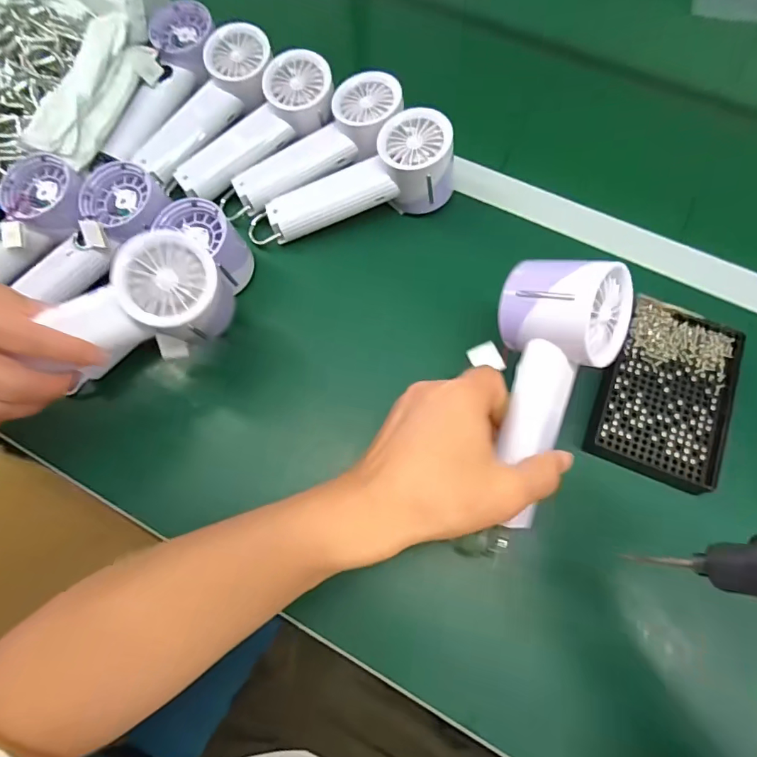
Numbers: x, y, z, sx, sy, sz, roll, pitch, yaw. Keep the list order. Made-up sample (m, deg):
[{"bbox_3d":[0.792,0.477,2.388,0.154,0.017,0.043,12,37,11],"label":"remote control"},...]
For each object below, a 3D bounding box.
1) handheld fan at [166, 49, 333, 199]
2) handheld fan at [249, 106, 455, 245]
[{"bbox_3d":[-0.115,-0.229,0.430,0.171,0.038,0.054,-40,73,3],"label":"handheld fan"},{"bbox_3d":[-0.024,-0.170,0.426,0.196,0.065,0.061,-19,70,11],"label":"handheld fan"}]

